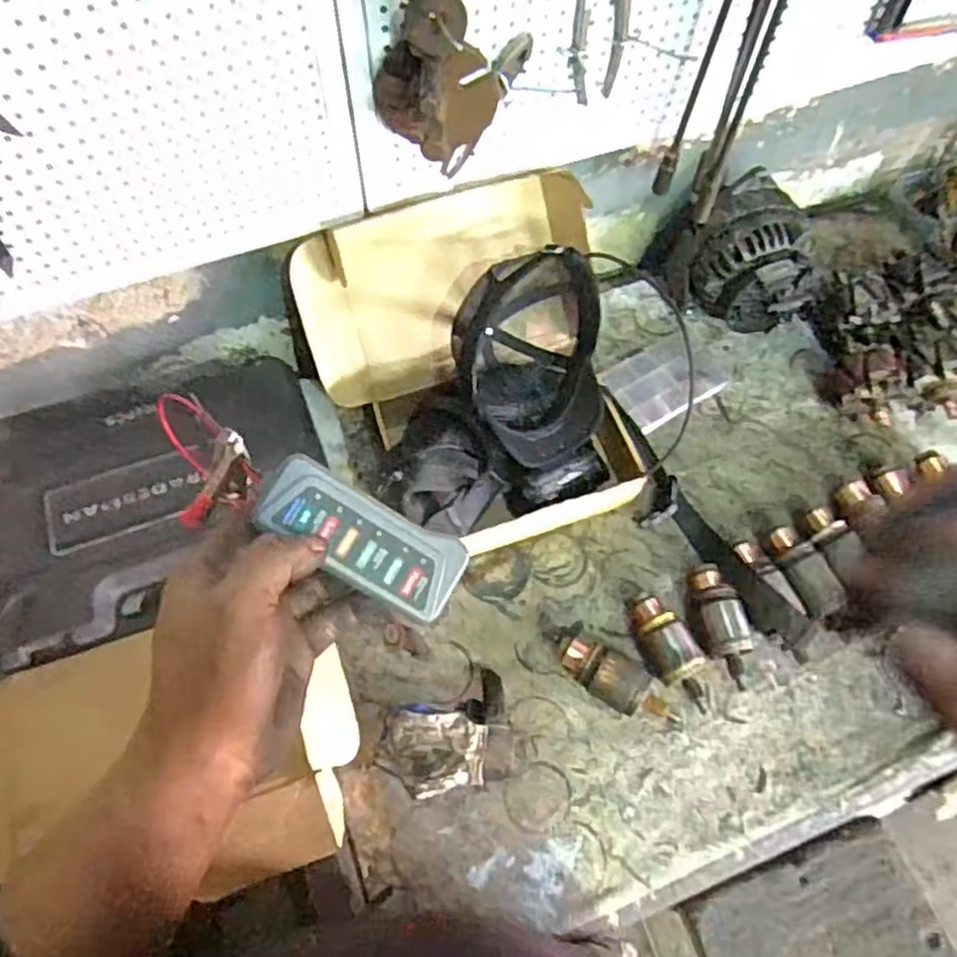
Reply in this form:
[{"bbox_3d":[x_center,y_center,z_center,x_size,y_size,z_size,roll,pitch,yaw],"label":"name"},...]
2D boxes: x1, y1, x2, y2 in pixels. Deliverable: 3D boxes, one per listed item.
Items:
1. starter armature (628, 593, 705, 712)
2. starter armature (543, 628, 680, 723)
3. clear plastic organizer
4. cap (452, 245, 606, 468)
[{"bbox_3d":[0.212,0.189,0.825,0.055,0.048,0.141,-25,67,-13],"label":"starter armature"},{"bbox_3d":[0.140,0.210,0.788,0.163,0.052,0.056,39,69,16],"label":"starter armature"},{"bbox_3d":[0.243,-0.127,0.973,0.154,0.028,0.101,-32,69,-16],"label":"clear plastic organizer"},{"bbox_3d":[0.057,-0.139,0.837,0.166,0.165,0.221,-10,64,-6],"label":"cap"}]

